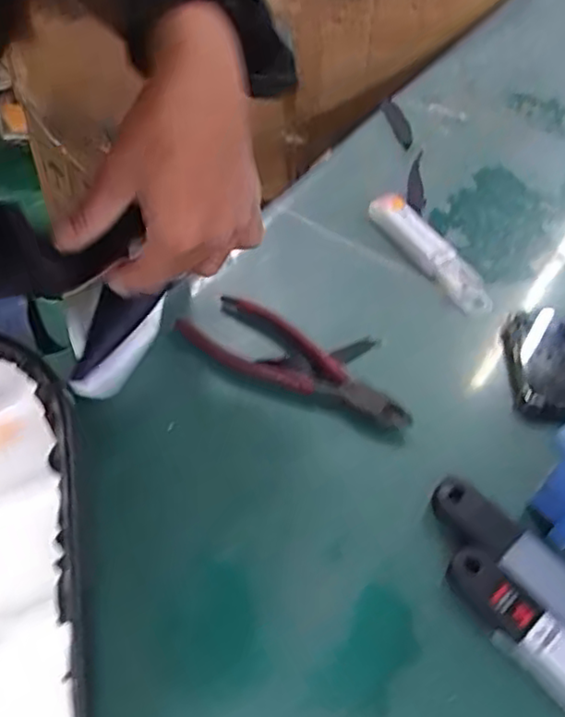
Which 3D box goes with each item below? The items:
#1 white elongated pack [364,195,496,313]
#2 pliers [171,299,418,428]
[{"bbox_3d":[0.111,-0.080,0.505,0.027,0.018,0.125,-22,57,-19],"label":"white elongated pack"},{"bbox_3d":[0.010,-0.001,0.441,0.159,0.012,0.047,26,56,15],"label":"pliers"}]

